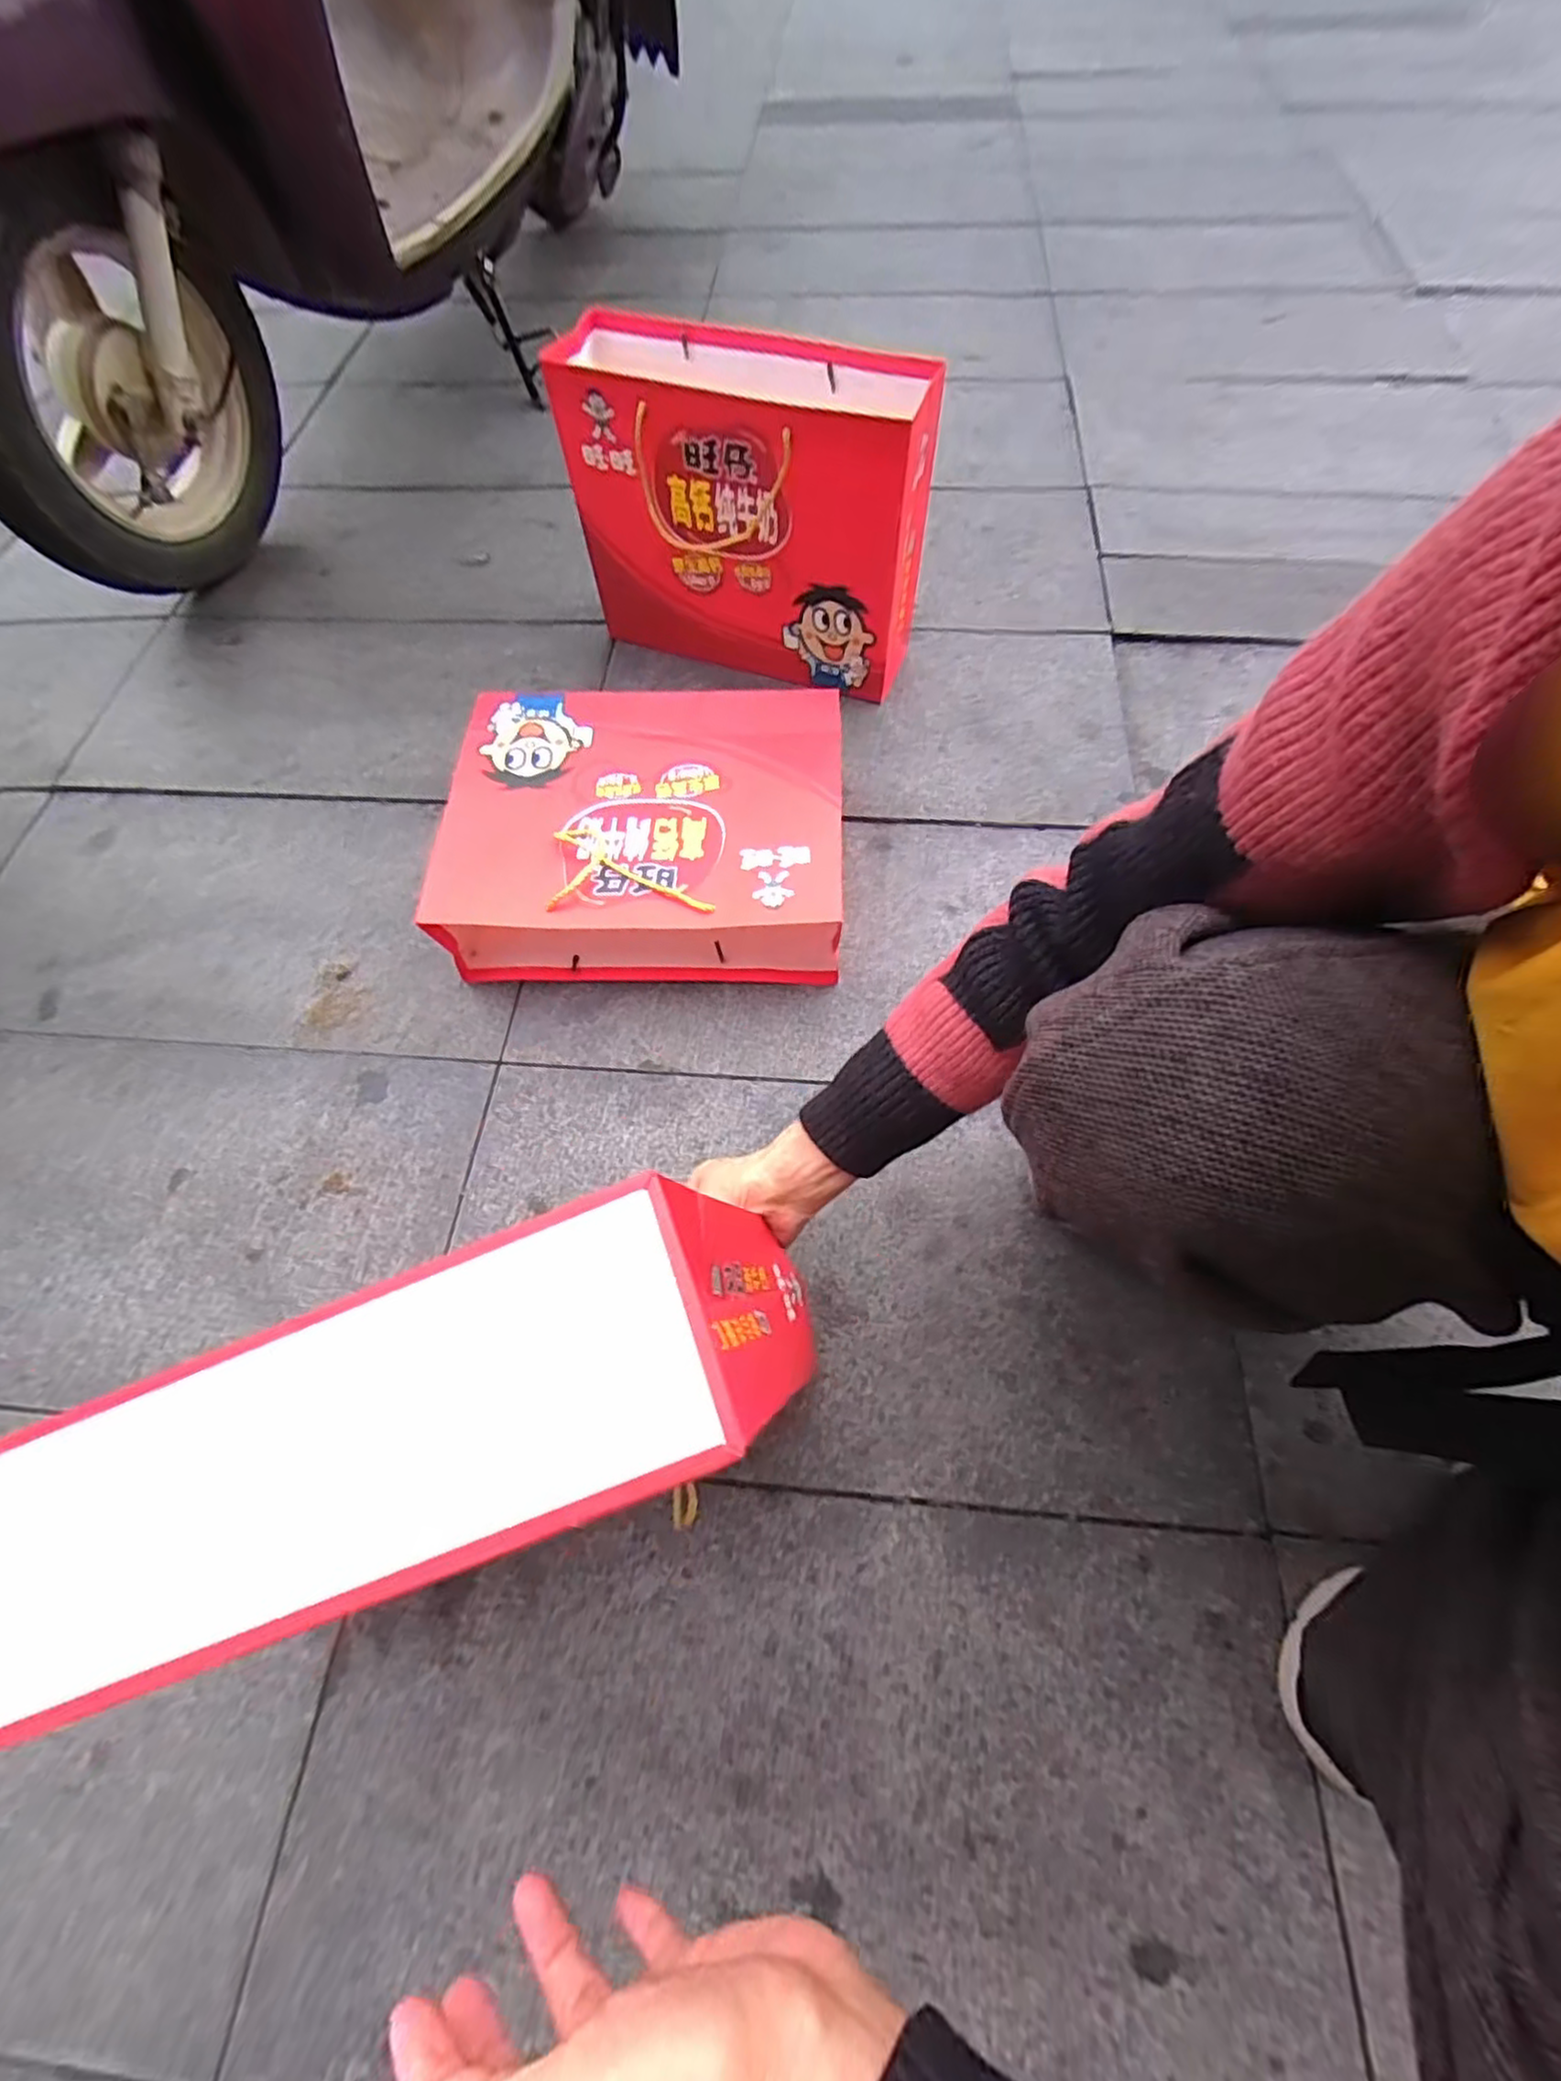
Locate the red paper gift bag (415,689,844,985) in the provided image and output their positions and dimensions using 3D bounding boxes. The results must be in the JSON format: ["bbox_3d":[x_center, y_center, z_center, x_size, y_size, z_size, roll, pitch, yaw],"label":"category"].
[{"bbox_3d":[-0.131,-0.197,0.696,0.338,0.103,0.267,1,64,1],"label":"red paper gift bag"}]

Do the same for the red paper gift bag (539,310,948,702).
[{"bbox_3d":[-0.033,-0.555,0.779,0.366,0.273,0.131,20,66,10],"label":"red paper gift bag"}]

